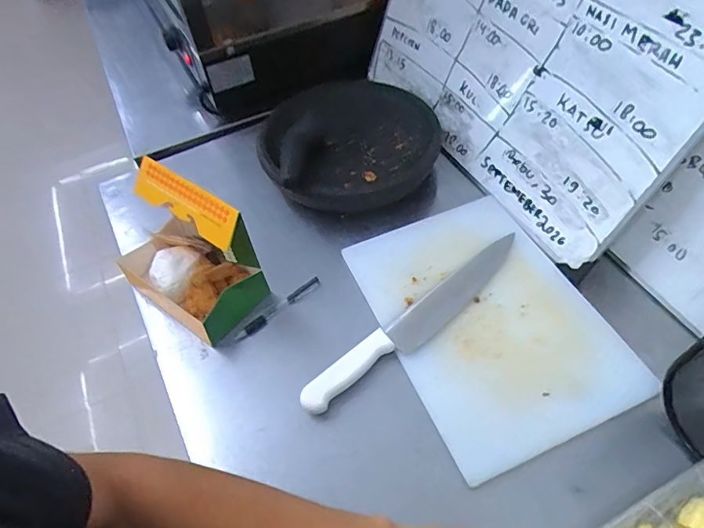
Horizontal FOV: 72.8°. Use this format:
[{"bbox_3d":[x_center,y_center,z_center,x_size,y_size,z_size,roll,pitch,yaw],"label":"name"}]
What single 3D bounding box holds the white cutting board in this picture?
[{"bbox_3d":[0.167,0.062,0.607,0.250,0.017,0.341,-22,57,-11],"label":"white cutting board"}]

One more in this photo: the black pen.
[{"bbox_3d":[-0.099,0.060,0.647,0.133,0.014,0.017,-36,58,-21],"label":"black pen"}]

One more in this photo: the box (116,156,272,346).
[{"bbox_3d":[-0.217,-0.014,0.605,0.173,0.176,0.106,28,60,24],"label":"box"}]

